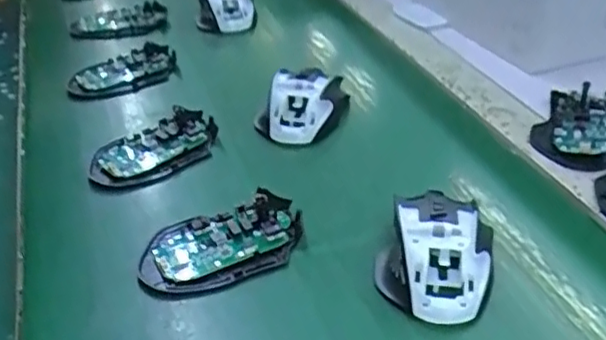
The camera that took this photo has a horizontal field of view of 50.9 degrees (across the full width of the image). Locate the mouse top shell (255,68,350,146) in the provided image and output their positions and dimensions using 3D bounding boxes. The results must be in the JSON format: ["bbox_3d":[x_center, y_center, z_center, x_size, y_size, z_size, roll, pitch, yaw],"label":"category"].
[{"bbox_3d":[0.003,-0.061,0.588,0.065,0.038,0.095,12,37,22],"label":"mouse top shell"}]

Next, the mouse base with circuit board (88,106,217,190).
[{"bbox_3d":[-0.127,-0.019,0.549,0.116,0.019,0.067,-26,39,-28],"label":"mouse base with circuit board"}]

